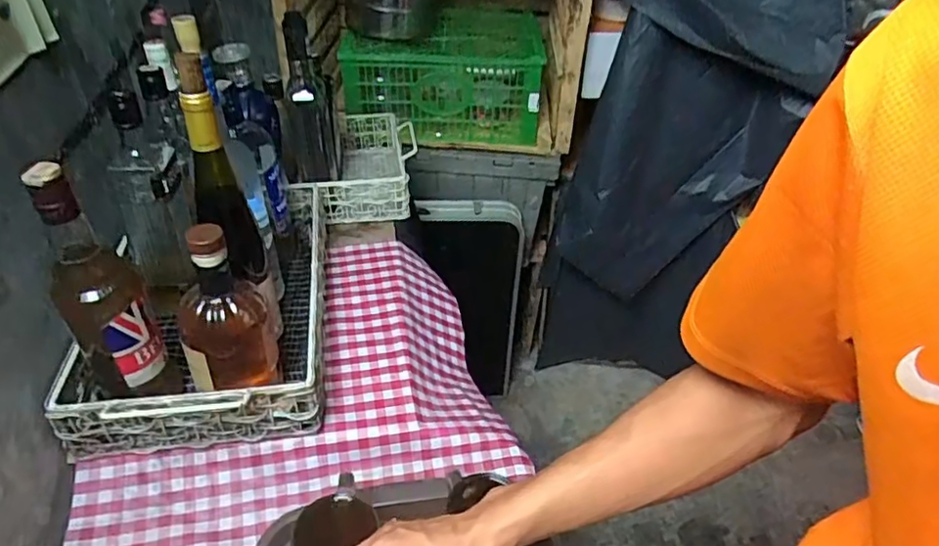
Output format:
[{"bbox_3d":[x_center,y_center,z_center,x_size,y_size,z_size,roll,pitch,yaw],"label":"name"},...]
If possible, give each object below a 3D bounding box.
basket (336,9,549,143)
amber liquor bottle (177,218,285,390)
[{"bbox_3d":[-0.051,-0.446,1.359,0.426,0.203,0.290,0,38,-2],"label":"basket"},{"bbox_3d":[-0.258,0.034,0.644,0.101,0.198,0.093,-14,41,-19],"label":"amber liquor bottle"}]

